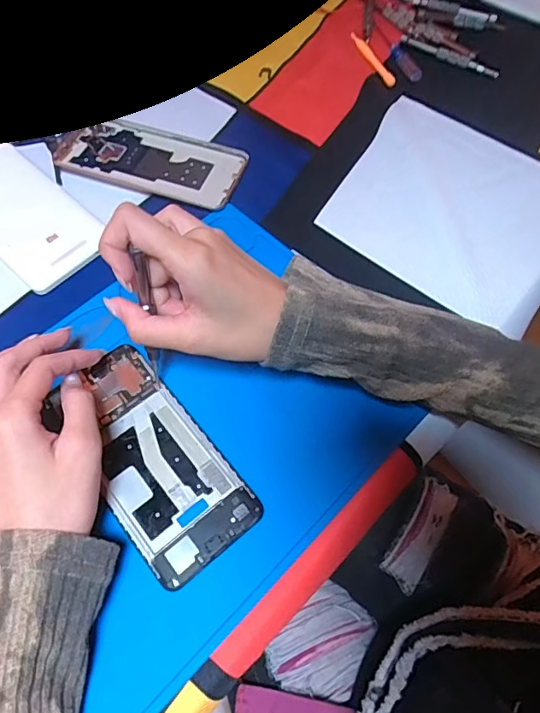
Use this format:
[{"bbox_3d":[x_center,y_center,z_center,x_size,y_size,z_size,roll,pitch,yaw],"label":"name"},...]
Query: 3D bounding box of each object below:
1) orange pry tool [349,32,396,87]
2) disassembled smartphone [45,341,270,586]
[{"bbox_3d":[0.101,-0.295,0.494,0.013,0.004,0.083,-19,66,-10],"label":"orange pry tool"},{"bbox_3d":[-0.075,0.061,0.313,0.076,0.006,0.147,-30,67,-15],"label":"disassembled smartphone"}]

